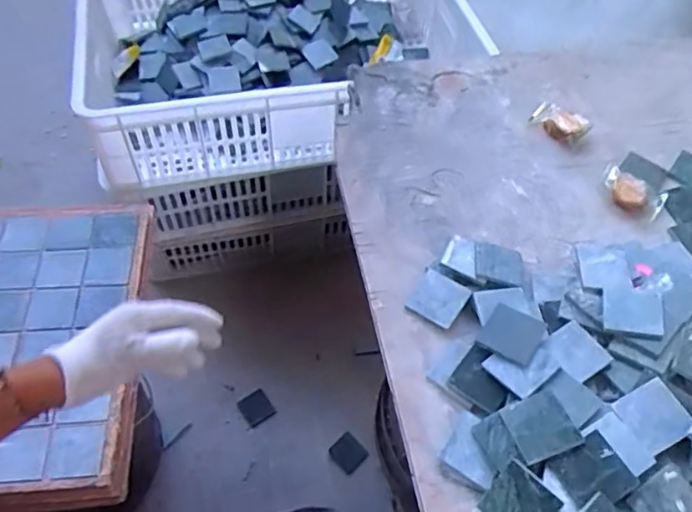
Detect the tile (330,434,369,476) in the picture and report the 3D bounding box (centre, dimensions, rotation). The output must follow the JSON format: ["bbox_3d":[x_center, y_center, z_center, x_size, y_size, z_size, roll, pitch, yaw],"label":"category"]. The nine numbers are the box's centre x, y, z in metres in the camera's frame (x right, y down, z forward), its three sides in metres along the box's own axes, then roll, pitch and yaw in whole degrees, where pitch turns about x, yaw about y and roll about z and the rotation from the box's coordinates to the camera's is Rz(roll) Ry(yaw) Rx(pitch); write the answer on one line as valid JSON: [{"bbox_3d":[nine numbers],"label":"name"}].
[{"bbox_3d":[0.004,0.333,0.992,0.049,0.006,0.055,-36,66,-24],"label":"tile"}]

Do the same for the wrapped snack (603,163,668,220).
[{"bbox_3d":[0.339,-0.075,0.694,0.074,0.015,0.053,29,60,15],"label":"wrapped snack"}]

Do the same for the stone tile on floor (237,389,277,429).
[{"bbox_3d":[-0.157,0.267,1.030,0.052,0.010,0.055,-32,64,-21],"label":"stone tile on floor"}]

